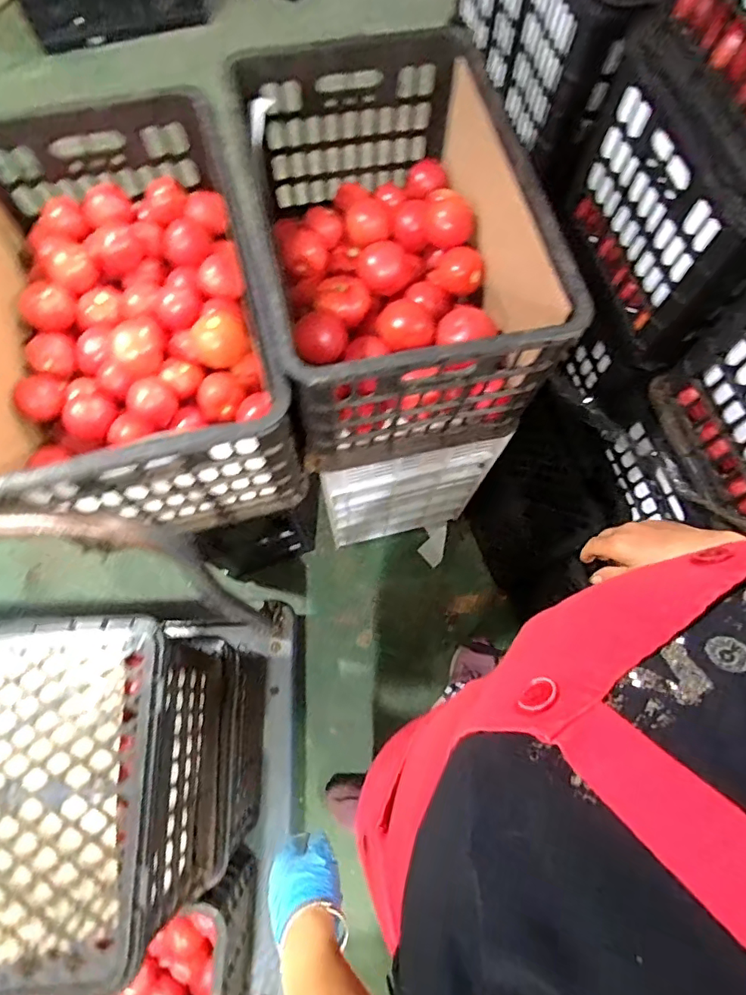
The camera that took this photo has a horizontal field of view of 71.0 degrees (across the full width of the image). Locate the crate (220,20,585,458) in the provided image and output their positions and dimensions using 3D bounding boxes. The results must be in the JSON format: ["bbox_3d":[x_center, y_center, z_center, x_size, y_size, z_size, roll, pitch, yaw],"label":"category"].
[{"bbox_3d":[0.023,-0.334,0.714,0.329,0.238,0.486,-9,72,-4],"label":"crate"}]

